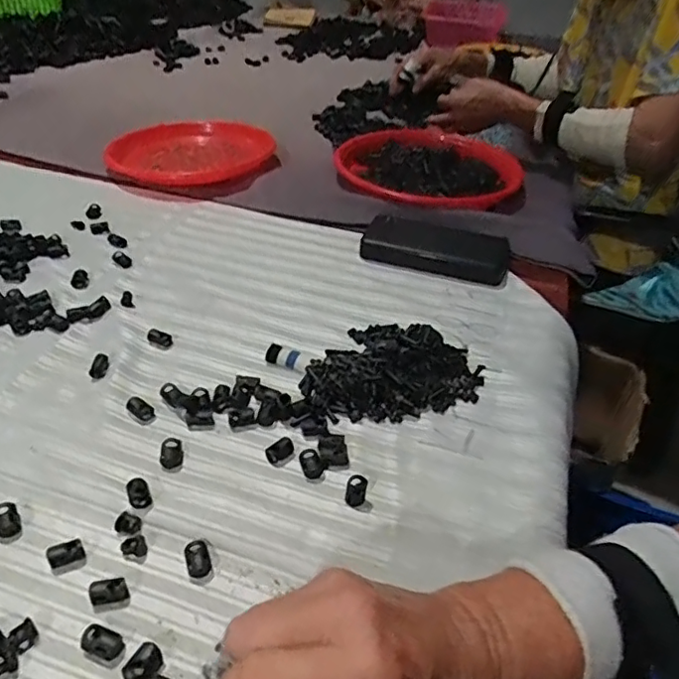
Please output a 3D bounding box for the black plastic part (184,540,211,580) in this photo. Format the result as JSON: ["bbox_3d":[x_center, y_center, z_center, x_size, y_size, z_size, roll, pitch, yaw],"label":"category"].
[{"bbox_3d":[-0.086,0.132,0.358,0.014,0.007,0.022,-13,42,-19],"label":"black plastic part"}]

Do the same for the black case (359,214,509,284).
[{"bbox_3d":[0.098,-0.095,0.610,0.149,0.022,0.066,16,41,15],"label":"black case"}]

